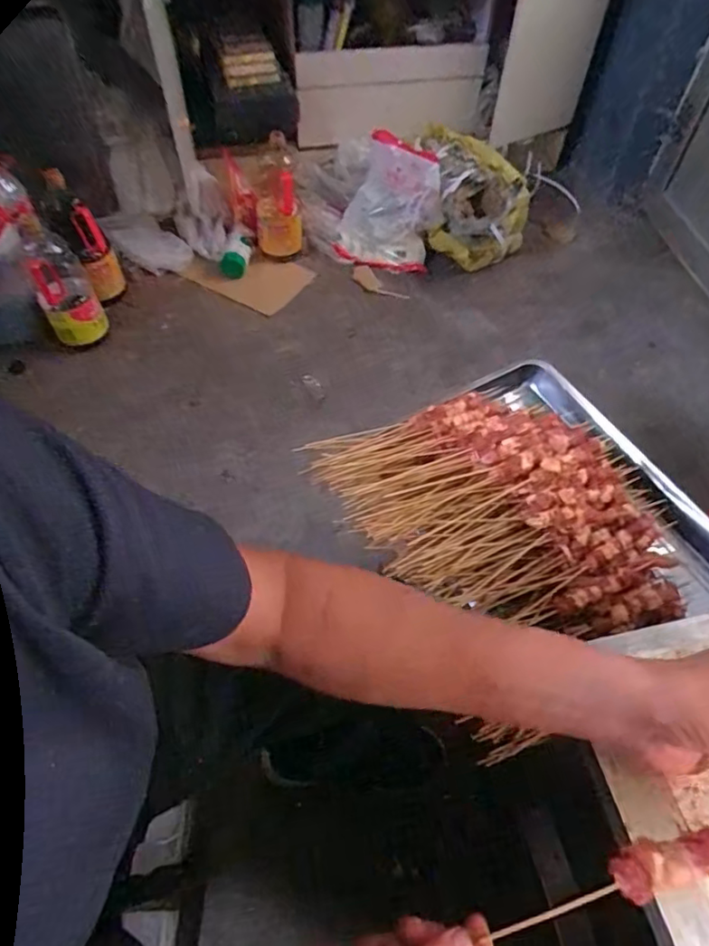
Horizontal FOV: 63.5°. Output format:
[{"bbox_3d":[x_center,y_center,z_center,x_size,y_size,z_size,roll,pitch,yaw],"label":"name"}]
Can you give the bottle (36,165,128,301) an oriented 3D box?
[{"bbox_3d":[-0.556,-0.478,1.169,0.079,0.247,0.073,-40,31,-25],"label":"bottle"}]

